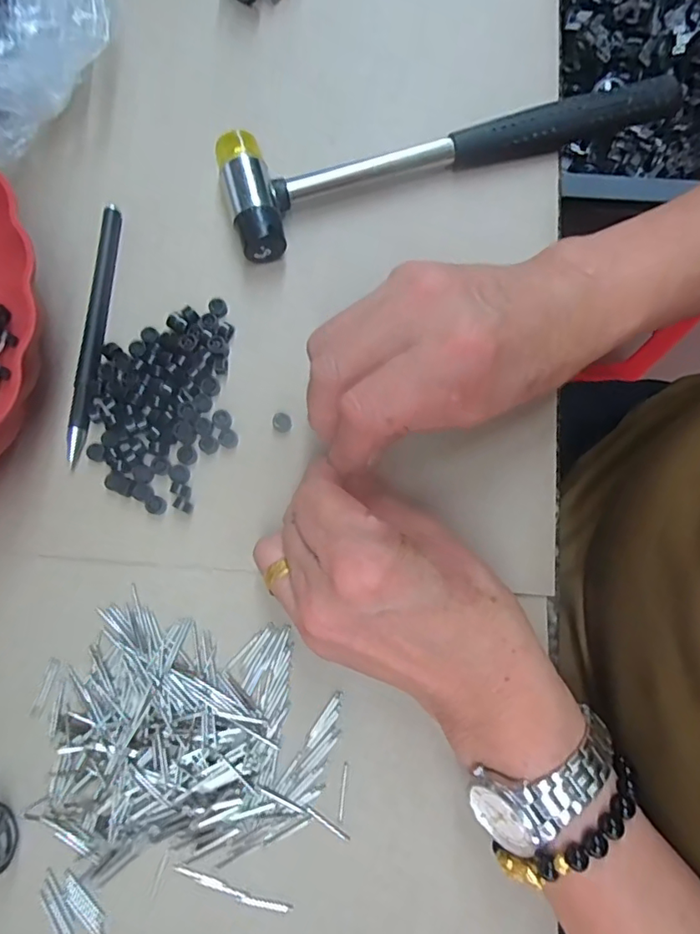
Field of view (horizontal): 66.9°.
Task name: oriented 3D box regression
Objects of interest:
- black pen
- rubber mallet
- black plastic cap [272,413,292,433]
[{"bbox_3d":[-0.130,-0.069,0.269,0.011,0.007,0.135,2,79,-1],"label":"black pen"},{"bbox_3d":[0.056,-0.173,0.284,0.247,0.025,0.062,-18,80,-4],"label":"rubber mallet"},{"bbox_3d":[-0.034,-0.022,0.263,0.010,0.004,0.009,19,80,2],"label":"black plastic cap"}]

